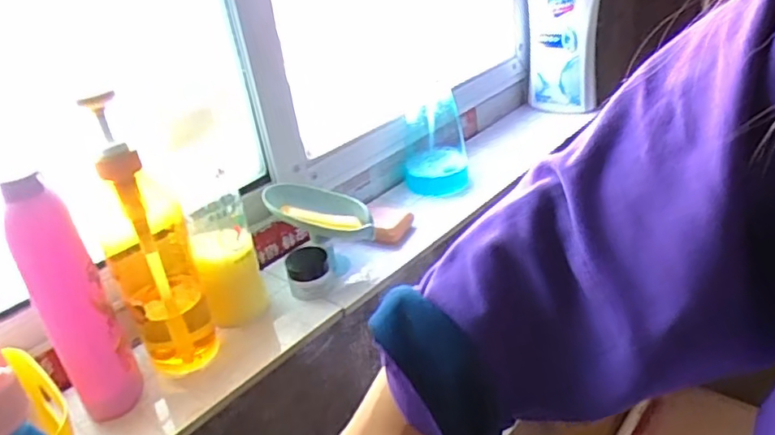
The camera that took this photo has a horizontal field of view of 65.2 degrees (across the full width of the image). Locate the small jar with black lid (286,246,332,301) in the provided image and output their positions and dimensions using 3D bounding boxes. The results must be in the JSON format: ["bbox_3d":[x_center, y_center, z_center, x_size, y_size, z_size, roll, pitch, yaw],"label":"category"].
[{"bbox_3d":[-0.077,0.055,0.594,0.042,0.039,0.034,-10,28,-5],"label":"small jar with black lid"}]

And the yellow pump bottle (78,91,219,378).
[{"bbox_3d":[-0.196,0.018,0.492,0.063,0.240,0.062,-18,30,-19],"label":"yellow pump bottle"}]

